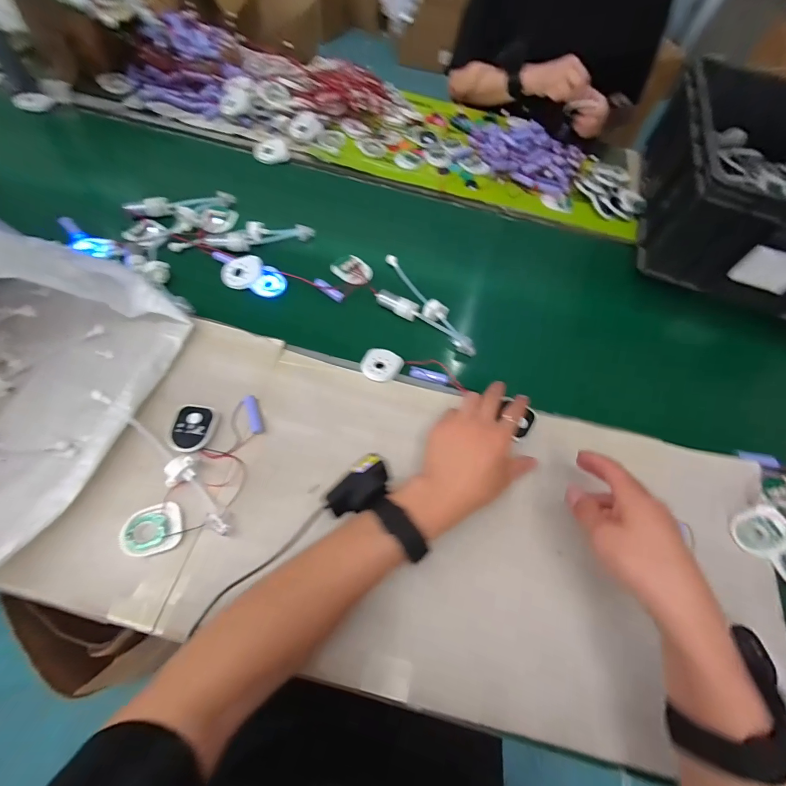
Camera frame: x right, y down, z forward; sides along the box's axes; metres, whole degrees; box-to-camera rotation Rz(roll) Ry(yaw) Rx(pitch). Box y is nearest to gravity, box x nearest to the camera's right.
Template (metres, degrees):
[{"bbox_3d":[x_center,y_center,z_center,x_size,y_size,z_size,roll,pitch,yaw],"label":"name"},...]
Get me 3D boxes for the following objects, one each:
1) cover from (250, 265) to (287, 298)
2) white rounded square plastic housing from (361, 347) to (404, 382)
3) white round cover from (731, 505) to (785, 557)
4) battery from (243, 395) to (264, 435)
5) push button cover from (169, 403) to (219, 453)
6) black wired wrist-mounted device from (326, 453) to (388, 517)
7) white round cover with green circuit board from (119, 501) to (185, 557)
[{"bbox_3d":[-0.185,-0.164,0.573,0.044,0.012,0.048,37,80,-7],"label":"cover"},{"bbox_3d":[-0.015,-0.037,0.508,0.050,0.011,0.048,20,63,4],"label":"white rounded square plastic housing"},{"bbox_3d":[0.428,0.160,0.440,0.057,0.008,0.047,-28,59,11],"label":"white round cover"},{"bbox_3d":[-0.168,0.026,0.460,0.014,0.012,0.050,-19,67,-15],"label":"battery"},{"bbox_3d":[-0.233,0.041,0.443,0.045,0.016,0.054,11,62,0],"label":"push button cover"},{"bbox_3d":[-0.030,0.092,0.367,0.039,0.028,0.064,39,66,13],"label":"black wired wrist-mounted device"},{"bbox_3d":[-0.250,0.141,0.394,0.059,0.009,0.048,-12,65,-12],"label":"white round cover with green circuit board"}]

